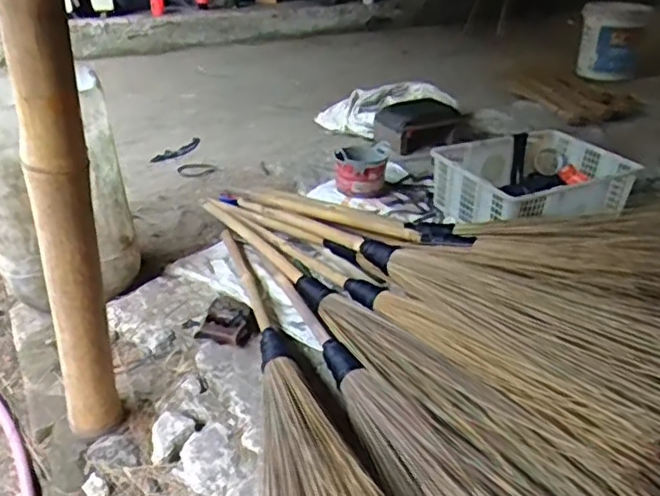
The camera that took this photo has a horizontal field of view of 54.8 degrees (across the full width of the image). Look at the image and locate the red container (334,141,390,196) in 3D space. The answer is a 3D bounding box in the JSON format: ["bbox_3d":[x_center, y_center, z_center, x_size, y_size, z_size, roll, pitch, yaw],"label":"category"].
[{"bbox_3d":[0.086,-0.212,1.755,0.136,0.125,0.118,9,30,11],"label":"red container"}]

